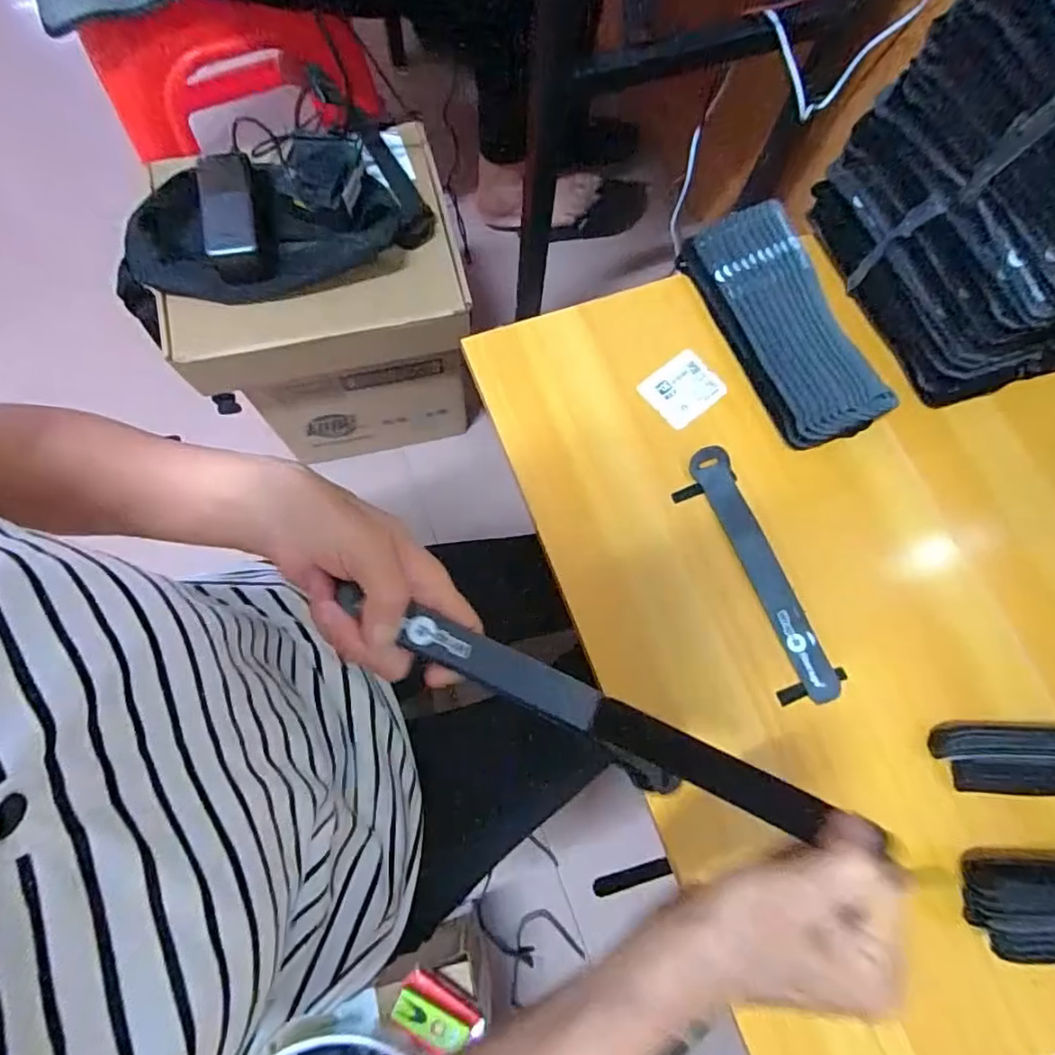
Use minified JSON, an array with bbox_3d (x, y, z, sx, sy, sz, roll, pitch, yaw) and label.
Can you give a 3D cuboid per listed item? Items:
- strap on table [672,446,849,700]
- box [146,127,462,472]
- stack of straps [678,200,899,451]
[{"bbox_3d":[0.167,0.034,0.433,0.050,0.007,0.198,-22,77,-7],"label":"strap on table"},{"bbox_3d":[-0.255,-0.289,0.825,0.320,0.342,0.267,-11,76,-4],"label":"box"},{"bbox_3d":[0.205,-0.161,0.470,0.087,0.035,0.197,-22,77,-7],"label":"stack of straps"}]

